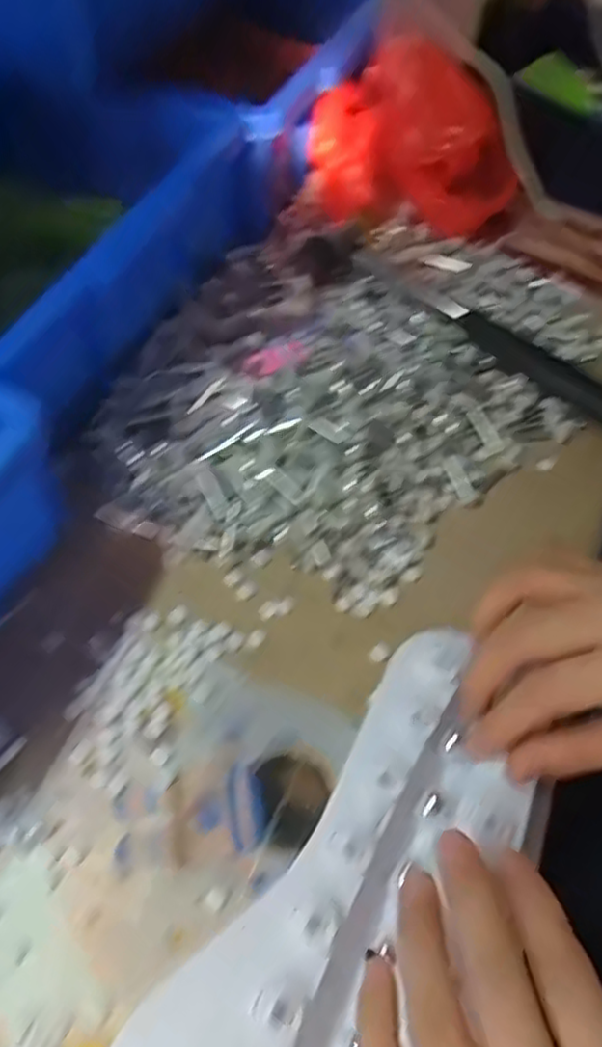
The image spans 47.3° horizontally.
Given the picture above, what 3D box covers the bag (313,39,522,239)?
[{"bbox_3d":[0.077,-0.254,0.463,0.139,0.096,0.064,23,60,11],"label":"bag"}]

